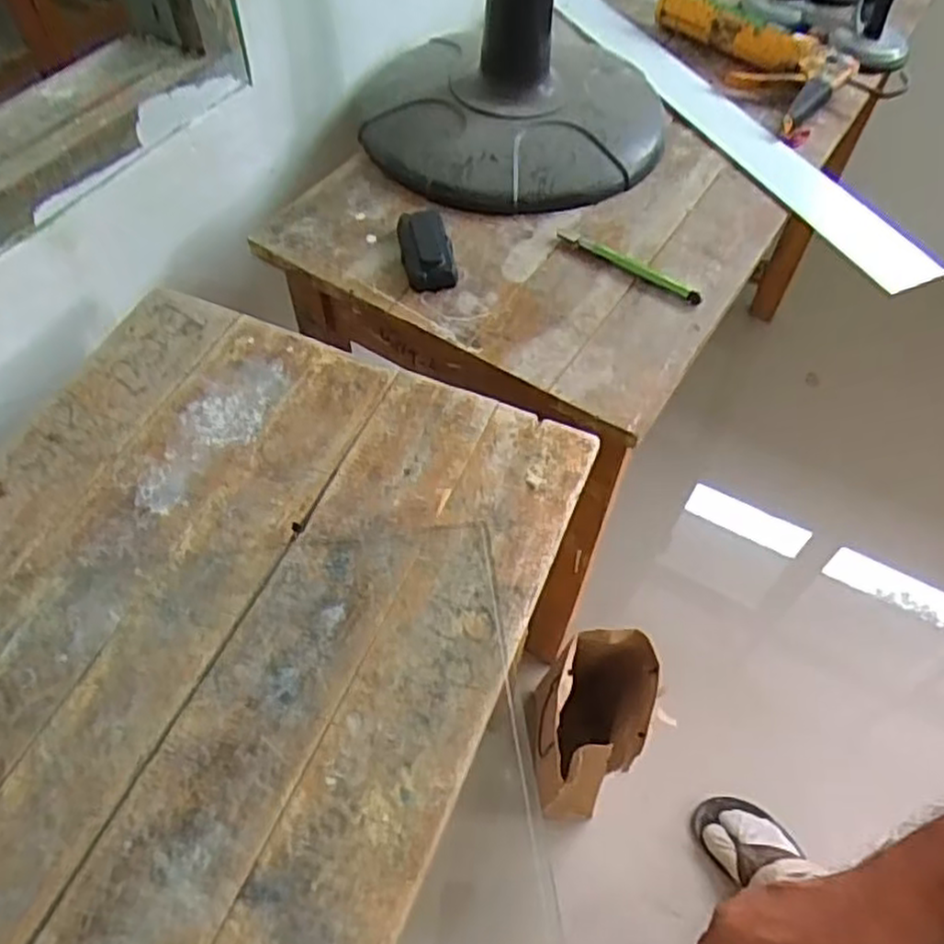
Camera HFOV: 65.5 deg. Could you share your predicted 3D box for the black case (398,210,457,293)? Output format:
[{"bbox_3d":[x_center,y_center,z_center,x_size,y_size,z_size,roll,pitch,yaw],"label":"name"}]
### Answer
[{"bbox_3d":[-0.049,-0.239,0.780,0.050,0.030,0.102,-10,57,-8],"label":"black case"}]

